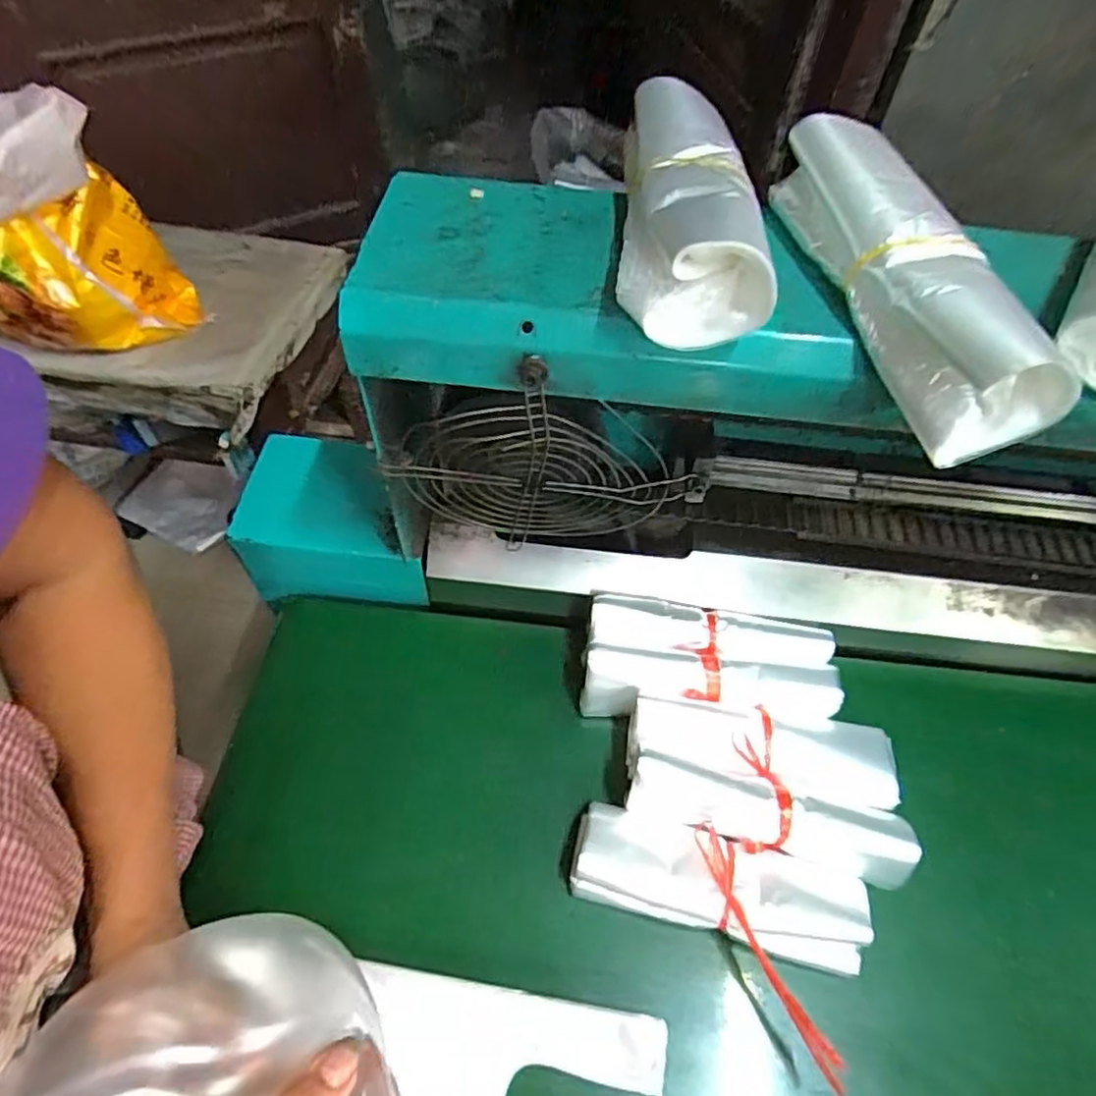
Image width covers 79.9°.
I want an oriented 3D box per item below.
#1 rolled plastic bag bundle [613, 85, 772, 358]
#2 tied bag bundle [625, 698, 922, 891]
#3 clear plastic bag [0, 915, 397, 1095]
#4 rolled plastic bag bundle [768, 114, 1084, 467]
[{"bbox_3d":[0.077,-0.199,0.368,0.071,0.053,0.203,4,57,0],"label":"rolled plastic bag bundle"},{"bbox_3d":[0.170,0.186,0.511,0.214,0.059,0.114,7,55,3],"label":"tied bag bundle"},{"bbox_3d":[-0.137,0.203,0.263,0.120,0.064,0.090,-12,55,-10],"label":"clear plastic bag"},{"bbox_3d":[0.180,-0.141,0.337,0.054,0.068,0.203,-14,59,-11],"label":"rolled plastic bag bundle"}]

